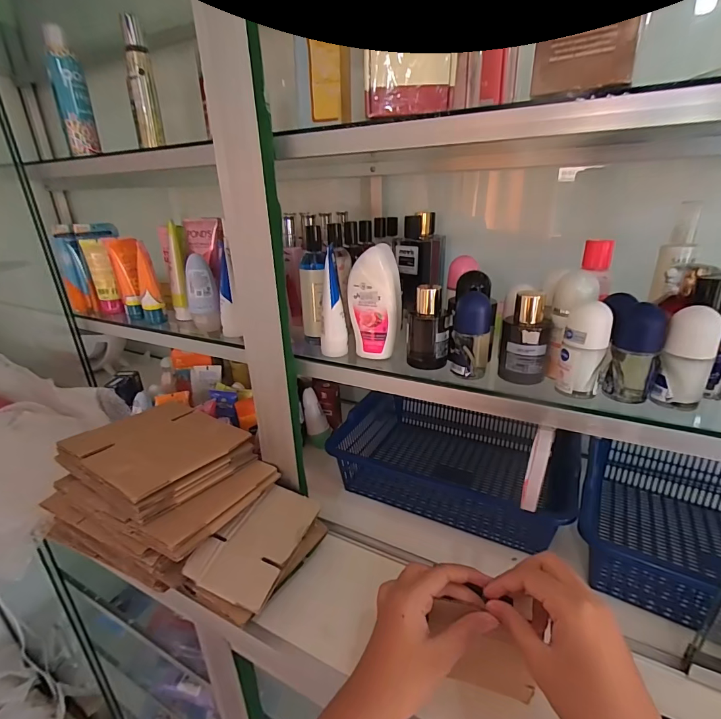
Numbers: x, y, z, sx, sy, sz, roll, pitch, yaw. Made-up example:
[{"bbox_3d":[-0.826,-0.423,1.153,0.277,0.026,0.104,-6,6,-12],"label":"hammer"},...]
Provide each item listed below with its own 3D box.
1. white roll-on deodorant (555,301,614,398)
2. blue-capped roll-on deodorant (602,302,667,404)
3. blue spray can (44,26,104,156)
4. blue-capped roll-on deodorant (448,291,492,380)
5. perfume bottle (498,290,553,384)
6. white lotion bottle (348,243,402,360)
[{"bbox_3d":[0.206,-0.008,0.360,0.037,0.083,0.032,14,29,30],"label":"white roll-on deodorant"},{"bbox_3d":[0.248,-0.004,0.352,0.034,0.093,0.029,20,32,39],"label":"blue-capped roll-on deodorant"},{"bbox_3d":[-0.444,-0.405,0.599,0.042,0.161,0.047,-16,28,-28],"label":"blue spray can"},{"bbox_3d":[0.114,-0.025,0.407,0.037,0.084,0.034,6,26,17],"label":"blue-capped roll-on deodorant"},{"bbox_3d":[0.165,-0.020,0.391,0.045,0.091,0.033,8,27,22],"label":"perfume bottle"},{"bbox_3d":[0.017,-0.067,0.458,0.056,0.121,0.043,2,25,8],"label":"white lotion bottle"}]

